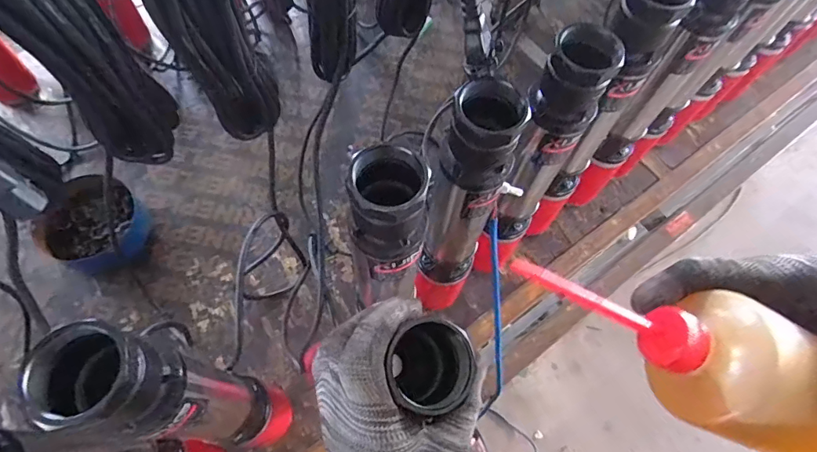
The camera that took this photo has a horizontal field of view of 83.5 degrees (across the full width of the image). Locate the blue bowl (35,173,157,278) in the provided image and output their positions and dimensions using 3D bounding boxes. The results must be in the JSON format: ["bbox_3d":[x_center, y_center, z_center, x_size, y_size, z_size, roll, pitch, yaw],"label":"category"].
[{"bbox_3d":[-0.485,-0.002,0.712,0.132,0.073,0.134,1,65,-3],"label":"blue bowl"}]

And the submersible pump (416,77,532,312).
[{"bbox_3d":[0.051,-0.001,0.498,0.068,0.372,0.066,25,66,8],"label":"submersible pump"}]

